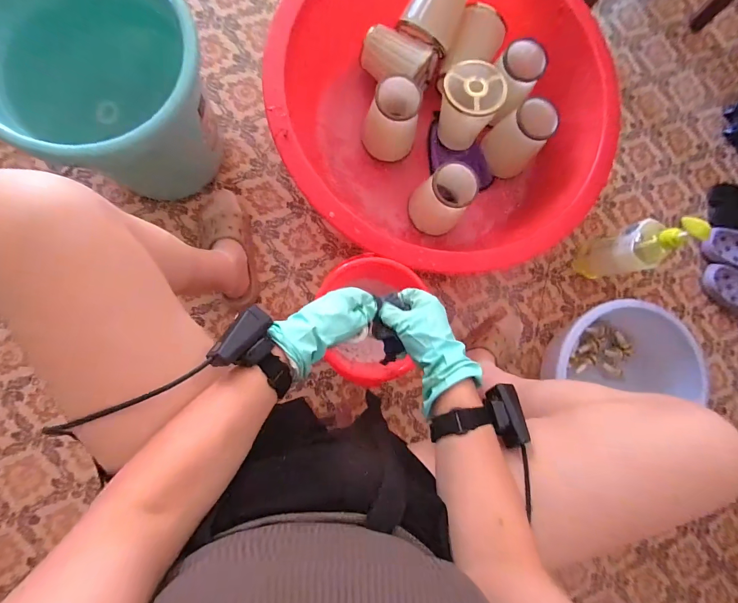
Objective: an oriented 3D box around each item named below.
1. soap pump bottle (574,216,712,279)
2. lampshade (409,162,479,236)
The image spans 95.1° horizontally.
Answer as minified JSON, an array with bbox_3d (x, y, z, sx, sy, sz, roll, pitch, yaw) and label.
[{"bbox_3d":[0.547,-0.109,0.711,0.057,0.290,0.098,-15,86,-8],"label":"soap pump bottle"},{"bbox_3d":[0.154,-0.214,0.724,0.118,0.150,0.095,35,82,-2],"label":"lampshade"}]

